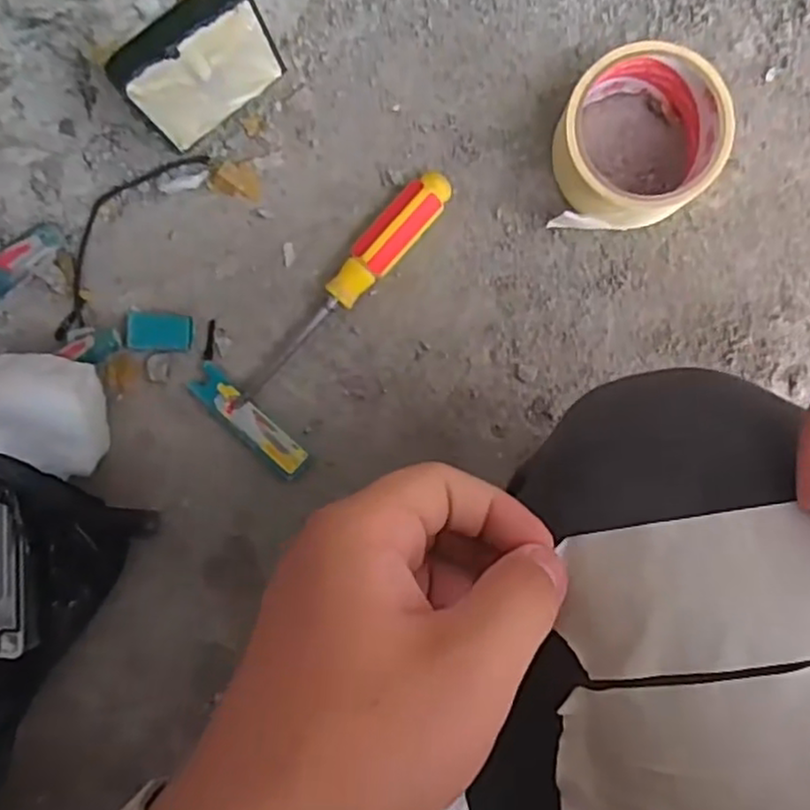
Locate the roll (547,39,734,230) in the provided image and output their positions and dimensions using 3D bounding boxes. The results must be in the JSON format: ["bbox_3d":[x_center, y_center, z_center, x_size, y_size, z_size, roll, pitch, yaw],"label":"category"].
[{"bbox_3d":[0.132,-0.148,0.412,0.090,0.053,0.101,24,93,1],"label":"roll"}]

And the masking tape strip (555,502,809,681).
[{"bbox_3d":[0.091,0.060,0.223,0.082,0.010,0.046,-13,77,20],"label":"masking tape strip"}]

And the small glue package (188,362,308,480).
[{"bbox_3d":[-0.099,0.011,0.447,0.089,0.010,0.022,43,94,0],"label":"small glue package"}]

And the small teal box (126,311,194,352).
[{"bbox_3d":[-0.157,-0.047,0.451,0.041,0.009,0.024,6,93,2],"label":"small teal box"}]

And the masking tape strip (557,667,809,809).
[{"bbox_3d":[0.092,0.110,0.221,0.094,0.007,0.046,-15,85,25],"label":"masking tape strip"}]

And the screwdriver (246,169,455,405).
[{"bbox_3d":[-0.037,-0.071,0.437,0.026,0.025,0.179,41,94,0],"label":"screwdriver"}]

